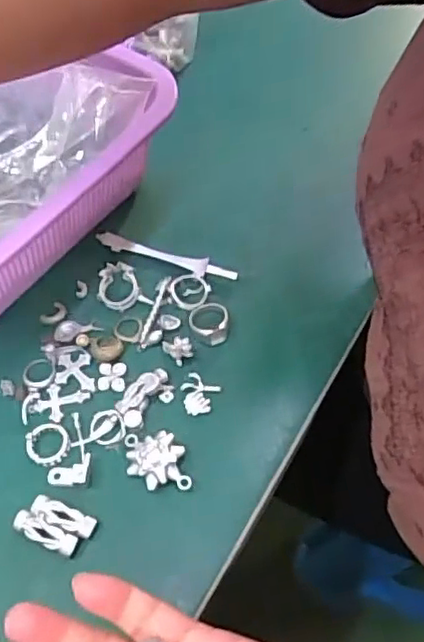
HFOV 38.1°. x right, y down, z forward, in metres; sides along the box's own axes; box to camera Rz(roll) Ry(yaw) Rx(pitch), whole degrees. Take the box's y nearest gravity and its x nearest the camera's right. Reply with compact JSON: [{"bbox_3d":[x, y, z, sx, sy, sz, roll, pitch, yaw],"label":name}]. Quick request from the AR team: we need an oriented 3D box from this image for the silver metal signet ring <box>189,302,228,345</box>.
[{"bbox_3d":[-0.002,-0.001,0.377,0.024,0.012,0.029,-7,58,-2],"label":"silver metal signet ring"}]

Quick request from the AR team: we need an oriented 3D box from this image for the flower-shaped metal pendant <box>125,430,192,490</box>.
[{"bbox_3d":[-0.030,0.075,0.332,0.031,0.012,0.033,-8,58,-3],"label":"flower-shaped metal pendant"}]

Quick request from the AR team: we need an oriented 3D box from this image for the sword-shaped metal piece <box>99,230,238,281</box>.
[{"bbox_3d":[-0.031,-0.043,0.405,0.098,0.010,0.012,17,61,13],"label":"sword-shaped metal piece"}]

